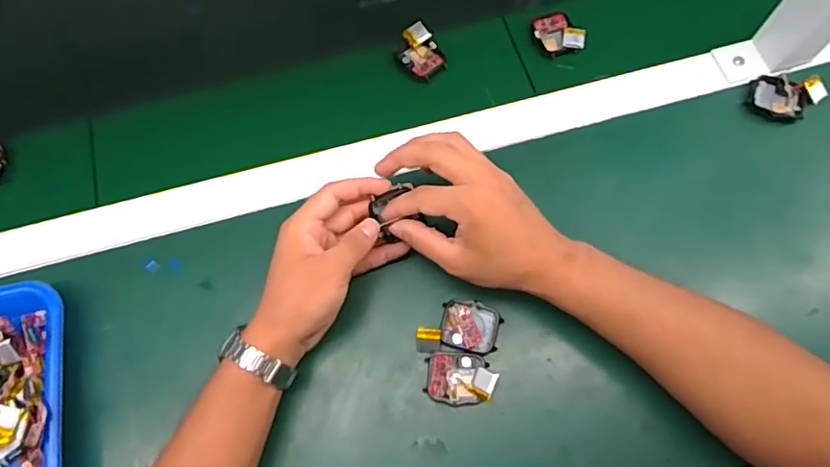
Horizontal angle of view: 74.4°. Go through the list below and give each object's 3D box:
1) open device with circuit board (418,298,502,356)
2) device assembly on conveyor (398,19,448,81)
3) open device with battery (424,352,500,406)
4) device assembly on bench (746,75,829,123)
[{"bbox_3d":[0.035,0.073,0.430,0.064,0.019,0.040,1,70,3],"label":"open device with circuit board"},{"bbox_3d":[0.006,-0.174,0.520,0.039,0.014,0.051,-34,72,-9],"label":"device assembly on conveyor"},{"bbox_3d":[0.035,0.111,0.418,0.052,0.016,0.037,3,70,4],"label":"open device with battery"},{"bbox_3d":[0.331,-0.121,0.483,0.062,0.011,0.044,8,71,5],"label":"device assembly on bench"}]

